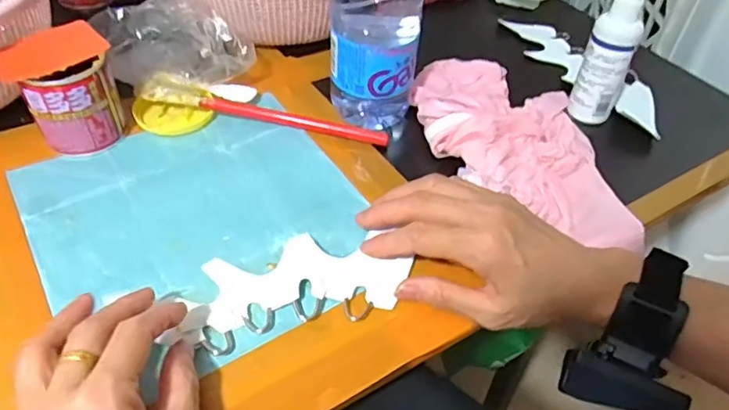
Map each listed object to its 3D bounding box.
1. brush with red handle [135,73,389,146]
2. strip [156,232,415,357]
[{"bbox_3d":[-0.086,-0.081,0.482,0.215,0.020,0.032,11,47,7],"label":"brush with red handle"},{"bbox_3d":[-0.045,0.051,0.367,0.147,0.009,0.069,-11,48,-12],"label":"strip"}]

